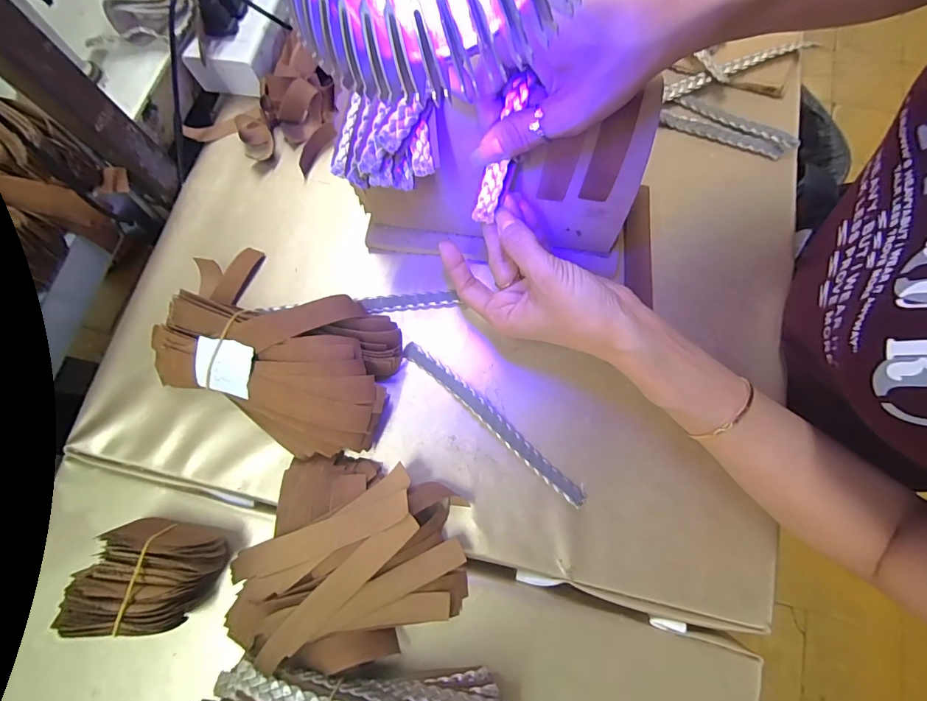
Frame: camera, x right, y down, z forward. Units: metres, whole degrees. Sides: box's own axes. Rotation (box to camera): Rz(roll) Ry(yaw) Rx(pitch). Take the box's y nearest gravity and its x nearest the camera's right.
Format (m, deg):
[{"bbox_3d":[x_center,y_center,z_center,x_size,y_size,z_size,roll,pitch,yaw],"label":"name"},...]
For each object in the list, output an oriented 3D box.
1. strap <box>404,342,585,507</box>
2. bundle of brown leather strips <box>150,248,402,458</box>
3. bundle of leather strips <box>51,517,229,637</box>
[{"bbox_3d":[0.021,0.052,0.318,0.169,0.009,0.015,41,80,9],"label":"strap"},{"bbox_3d":[-0.139,-0.004,0.313,0.188,0.047,0.121,25,78,6],"label":"bundle of brown leather strips"},{"bbox_3d":[-0.201,0.143,0.275,0.076,0.055,0.063,8,77,2],"label":"bundle of leather strips"}]

